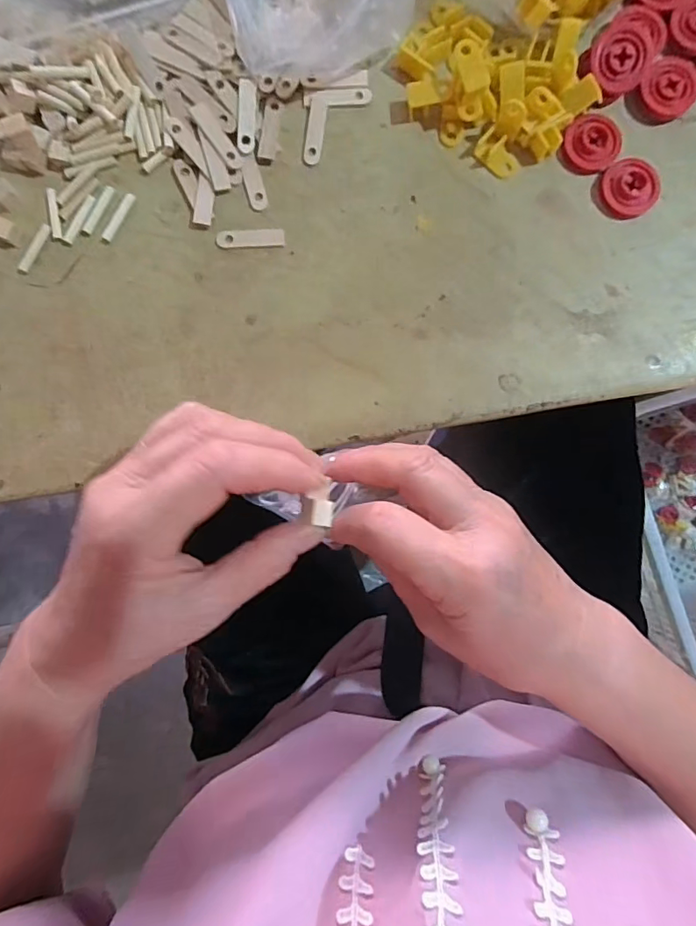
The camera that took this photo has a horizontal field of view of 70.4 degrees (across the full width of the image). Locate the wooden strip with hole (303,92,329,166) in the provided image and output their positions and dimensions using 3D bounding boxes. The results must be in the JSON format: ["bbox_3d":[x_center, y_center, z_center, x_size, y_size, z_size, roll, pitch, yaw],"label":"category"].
[{"bbox_3d":[-0.019,-0.195,0.285,0.011,0.004,0.041,9,91,0],"label":"wooden strip with hole"}]

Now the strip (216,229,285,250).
[{"bbox_3d":[-0.056,-0.130,0.284,0.039,0.004,0.011,-3,91,0],"label":"strip"}]

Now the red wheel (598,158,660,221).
[{"bbox_3d":[0.161,-0.157,0.281,0.032,0.008,0.030,0,91,0],"label":"red wheel"}]

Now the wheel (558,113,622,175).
[{"bbox_3d":[0.138,-0.182,0.281,0.031,0.004,0.033,0,91,0],"label":"wheel"}]

